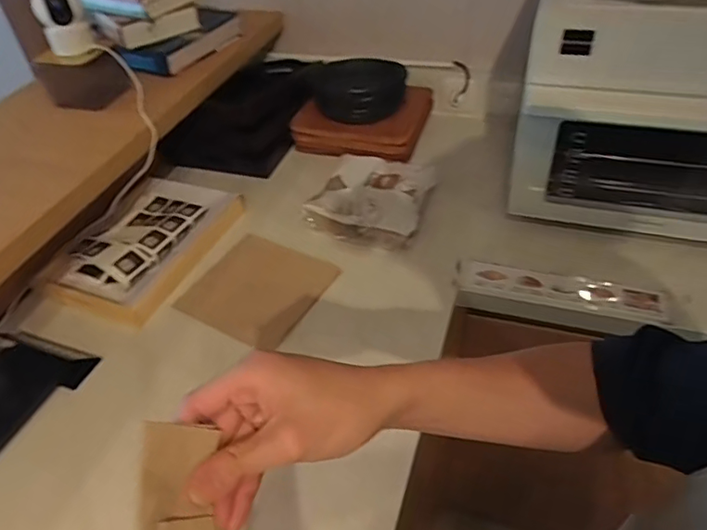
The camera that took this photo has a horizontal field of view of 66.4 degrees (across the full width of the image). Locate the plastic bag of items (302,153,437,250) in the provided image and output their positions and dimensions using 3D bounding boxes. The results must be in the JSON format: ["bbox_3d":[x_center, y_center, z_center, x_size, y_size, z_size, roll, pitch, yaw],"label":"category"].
[{"bbox_3d":[0.034,-0.142,1.014,0.214,0.070,0.229,14,46,18],"label":"plastic bag of items"}]

